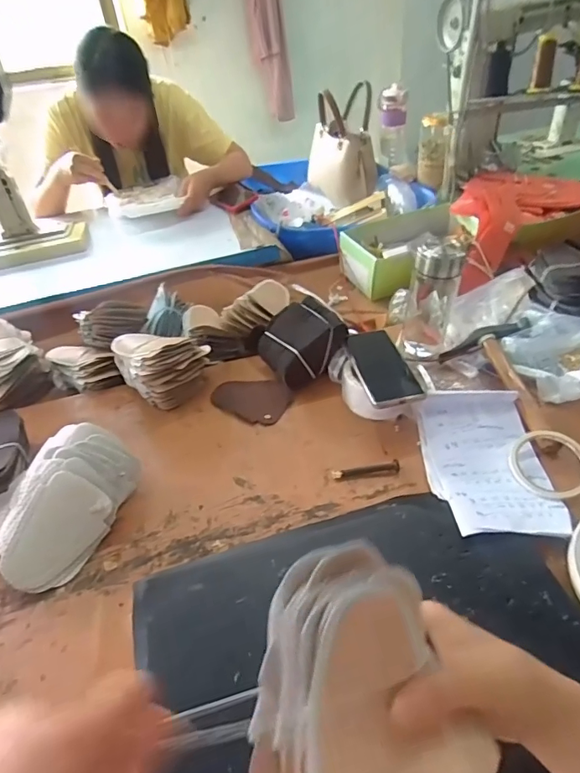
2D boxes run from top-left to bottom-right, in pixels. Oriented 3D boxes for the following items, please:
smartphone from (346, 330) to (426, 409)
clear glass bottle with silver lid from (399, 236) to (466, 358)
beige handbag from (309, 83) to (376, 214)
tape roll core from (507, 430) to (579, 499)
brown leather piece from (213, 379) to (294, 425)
[{"bbox_3d":[0.135,-0.030,0.683,0.076,0.011,0.160,-10,41,-4],"label":"smartphone"},{"bbox_3d":[0.216,-0.129,0.715,0.072,0.183,0.053,6,42,15],"label":"clear glass bottle with silver lid"},{"bbox_3d":[0.149,-0.695,1.365,0.175,0.266,0.216,-7,40,0],"label":"beige handbag"},{"bbox_3d":[0.320,0.097,0.581,0.094,0.027,0.091,22,48,29],"label":"tape roll core"},{"bbox_3d":[-0.062,0.017,0.742,0.126,0.010,0.089,14,45,23],"label":"brown leather piece"}]

